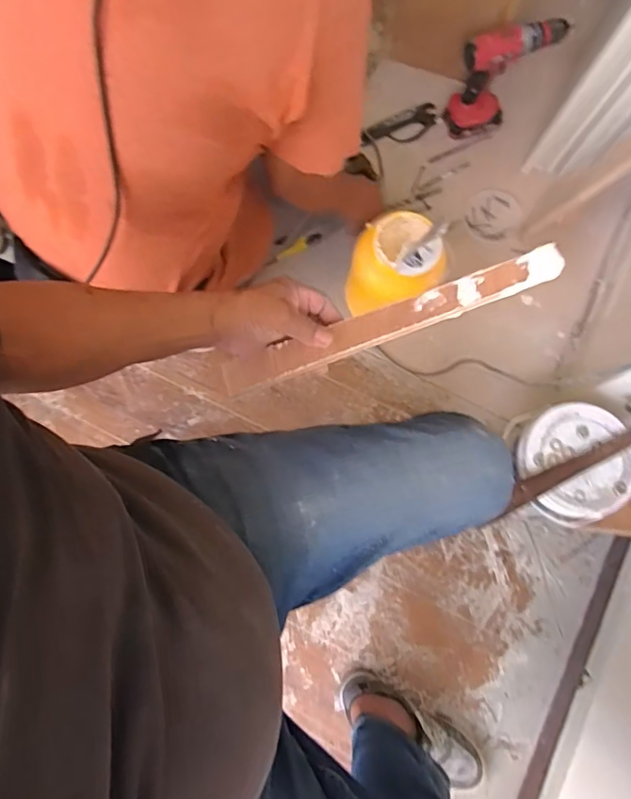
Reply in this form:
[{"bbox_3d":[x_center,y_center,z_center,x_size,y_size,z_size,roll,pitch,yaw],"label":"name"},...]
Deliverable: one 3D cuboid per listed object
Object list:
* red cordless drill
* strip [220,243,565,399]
[{"bbox_3d":[0.372,-0.637,1.052,0.197,0.204,0.085,-28,78,-5],"label":"red cordless drill"},{"bbox_3d":[0.070,-0.078,0.551,0.358,0.017,0.035,-19,77,12],"label":"strip"}]

